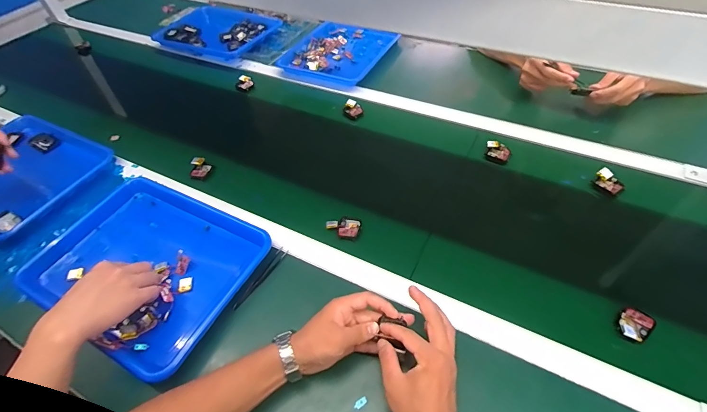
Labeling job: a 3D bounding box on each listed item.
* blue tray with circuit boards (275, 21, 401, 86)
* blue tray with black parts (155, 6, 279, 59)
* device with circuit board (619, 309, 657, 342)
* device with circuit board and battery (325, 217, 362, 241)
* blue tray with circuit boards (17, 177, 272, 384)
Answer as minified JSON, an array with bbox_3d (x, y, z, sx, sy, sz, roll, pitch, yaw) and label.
[{"bbox_3d":[-0.031,-0.440,1.009,0.256,0.032,0.297,21,55,21],"label":"blue tray with circuit boards"},{"bbox_3d":[-0.411,-0.535,1.102,0.336,0.038,0.235,14,53,16],"label":"blue tray with black parts"},{"bbox_3d":[0.377,0.158,0.481,0.053,0.018,0.035,-33,55,-21],"label":"device with circuit board"},{"bbox_3d":[-0.018,0.034,0.616,0.058,0.008,0.042,11,52,14],"label":"device with circuit board and battery"},{"bbox_3d":[-0.324,0.088,0.577,0.334,0.039,0.251,20,55,20],"label":"blue tray with circuit boards"}]

